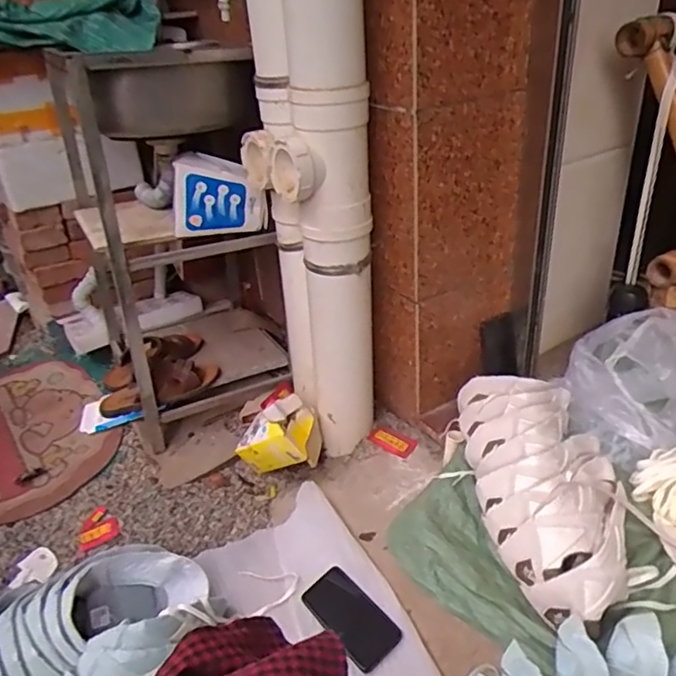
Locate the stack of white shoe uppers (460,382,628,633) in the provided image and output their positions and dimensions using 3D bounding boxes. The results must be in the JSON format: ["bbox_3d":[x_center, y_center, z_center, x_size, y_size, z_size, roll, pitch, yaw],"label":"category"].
[{"bbox_3d":[0.304,0.206,0.857,0.204,0.099,0.388,-6,44,-2],"label":"stack of white shoe uppers"}]

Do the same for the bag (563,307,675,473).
[{"bbox_3d":[0.520,0.080,0.957,0.289,0.183,0.195,10,34,23],"label":"bag"}]

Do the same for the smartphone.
[{"bbox_3d":[0.019,0.407,0.873,0.074,0.015,0.158,-41,39,-18],"label":"smartphone"}]

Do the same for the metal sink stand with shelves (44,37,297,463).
[{"bbox_3d":[-0.350,-0.233,1.288,0.366,0.697,0.514,-15,33,-17],"label":"metal sink stand with shelves"}]

